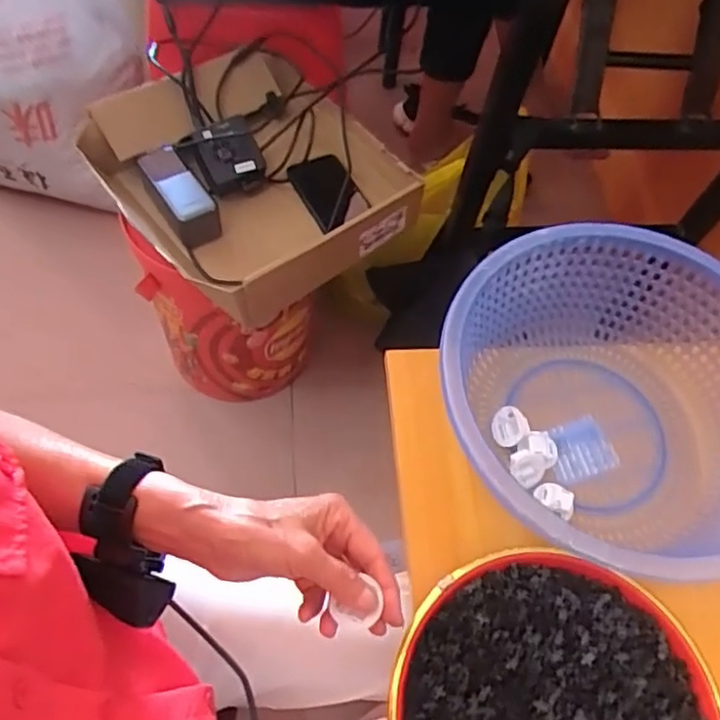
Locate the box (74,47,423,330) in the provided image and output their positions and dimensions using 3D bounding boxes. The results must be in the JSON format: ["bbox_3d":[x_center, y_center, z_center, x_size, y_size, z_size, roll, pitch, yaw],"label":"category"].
[{"bbox_3d":[-0.135,-0.228,0.815,0.308,0.107,0.328,-35,68,-21],"label":"box"}]

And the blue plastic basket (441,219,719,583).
[{"bbox_3d":[0.206,0.040,0.514,0.255,0.121,0.273,2,60,-3],"label":"blue plastic basket"}]

